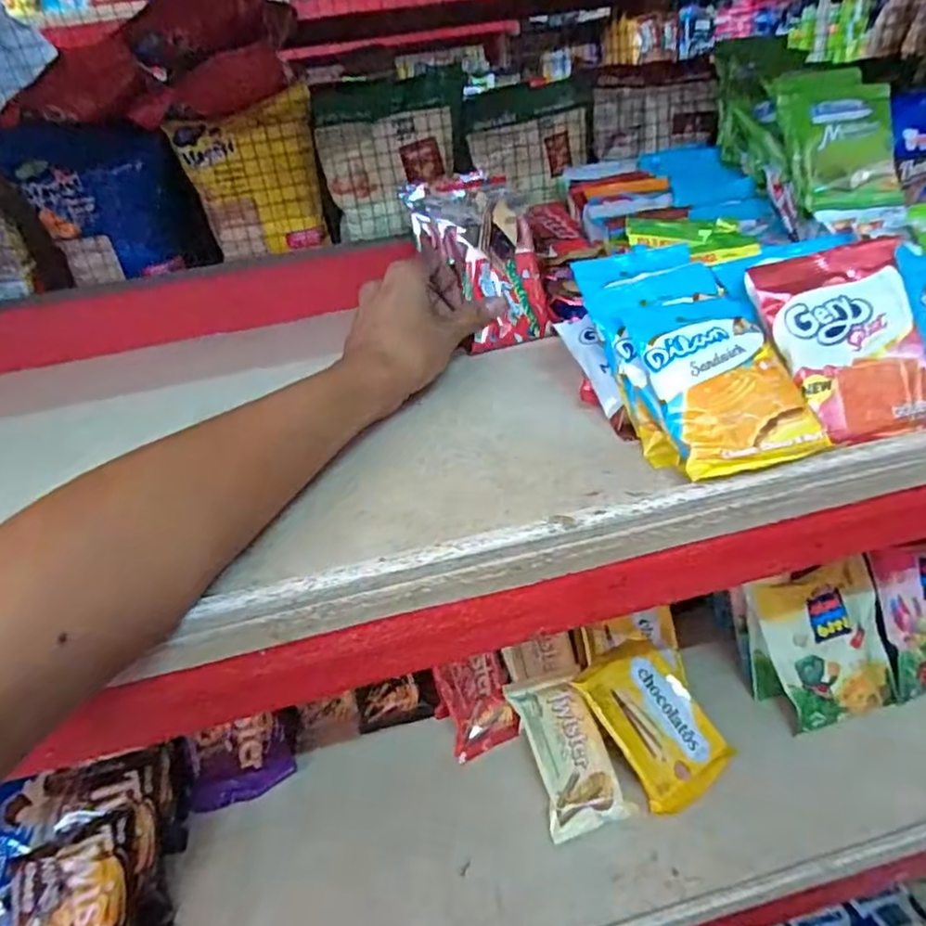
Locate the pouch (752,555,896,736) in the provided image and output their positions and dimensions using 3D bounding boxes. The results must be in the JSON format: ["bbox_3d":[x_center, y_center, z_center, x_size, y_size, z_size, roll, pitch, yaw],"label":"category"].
[{"bbox_3d":[0.344,0.169,0.613,0.110,0.118,0.081,-13,30,-9],"label":"pouch"}]

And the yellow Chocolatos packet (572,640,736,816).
[{"bbox_3d":[0.177,0.233,0.598,0.091,0.014,0.132,-24,66,-20],"label":"yellow Chocolatos packet"}]

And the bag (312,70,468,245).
[{"bbox_3d":[-0.059,-0.275,0.595,0.132,0.127,0.025,-11,30,-6],"label":"bag"}]

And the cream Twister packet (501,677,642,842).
[{"bbox_3d":[0.095,0.261,0.600,0.071,0.017,0.136,-15,52,-9],"label":"cream Twister packet"}]

